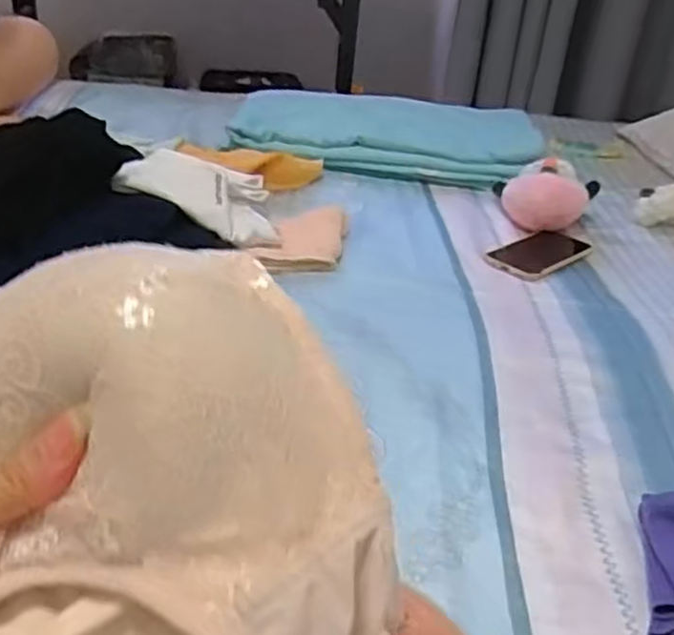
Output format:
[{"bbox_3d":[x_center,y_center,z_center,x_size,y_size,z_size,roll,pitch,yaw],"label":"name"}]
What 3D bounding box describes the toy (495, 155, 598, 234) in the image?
[{"bbox_3d":[0.287,-0.175,1.072,0.140,0.078,0.102,14,34,15],"label":"toy"}]

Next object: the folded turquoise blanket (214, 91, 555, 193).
[{"bbox_3d":[0.079,-0.289,1.227,0.486,0.074,0.210,6,33,2],"label":"folded turquoise blanket"}]

